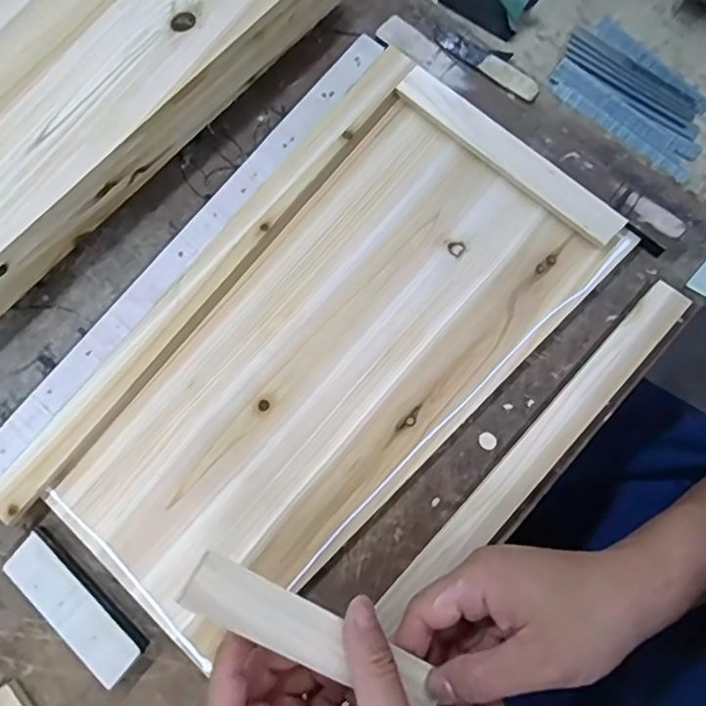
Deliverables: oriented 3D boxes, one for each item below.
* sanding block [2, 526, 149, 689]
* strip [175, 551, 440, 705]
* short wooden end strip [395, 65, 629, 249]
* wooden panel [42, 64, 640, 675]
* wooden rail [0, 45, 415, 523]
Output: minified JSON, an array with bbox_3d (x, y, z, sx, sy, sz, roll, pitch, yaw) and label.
[{"bbox_3d":[-0.188,0.172,0.391,0.111,0.018,0.036,39,81,9],"label":"sanding block"},{"bbox_3d":[-0.015,0.148,0.297,0.157,0.012,0.026,36,80,-18],"label":"strip"},{"bbox_3d":[0.117,-0.153,0.442,0.201,0.011,0.027,42,82,10],"label":"short wooden end strip"},{"bbox_3d":[-0.010,0.003,0.418,0.195,0.023,0.421,42,82,10],"label":"wooden panel"},{"bbox_3d":[-0.102,-0.062,0.439,0.035,0.022,0.447,38,81,9],"label":"wooden rail"}]

